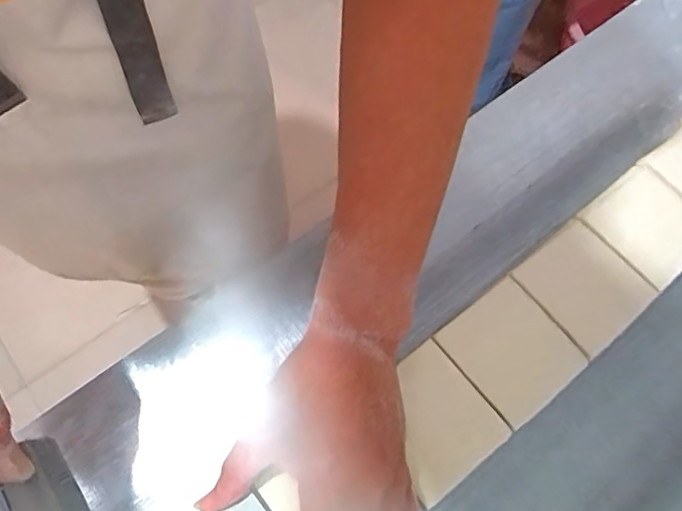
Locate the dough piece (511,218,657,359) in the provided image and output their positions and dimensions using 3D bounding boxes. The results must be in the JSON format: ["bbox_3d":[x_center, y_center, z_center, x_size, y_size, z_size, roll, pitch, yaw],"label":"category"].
[{"bbox_3d":[0.178,0.022,0.392,0.075,0.018,0.078,-38,75,-15],"label":"dough piece"}]

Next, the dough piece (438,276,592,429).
[{"bbox_3d":[0.119,0.068,0.373,0.073,0.015,0.079,-36,74,-14],"label":"dough piece"}]

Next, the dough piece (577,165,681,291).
[{"bbox_3d":[0.240,-0.023,0.414,0.081,0.017,0.078,-38,75,-15],"label":"dough piece"}]

